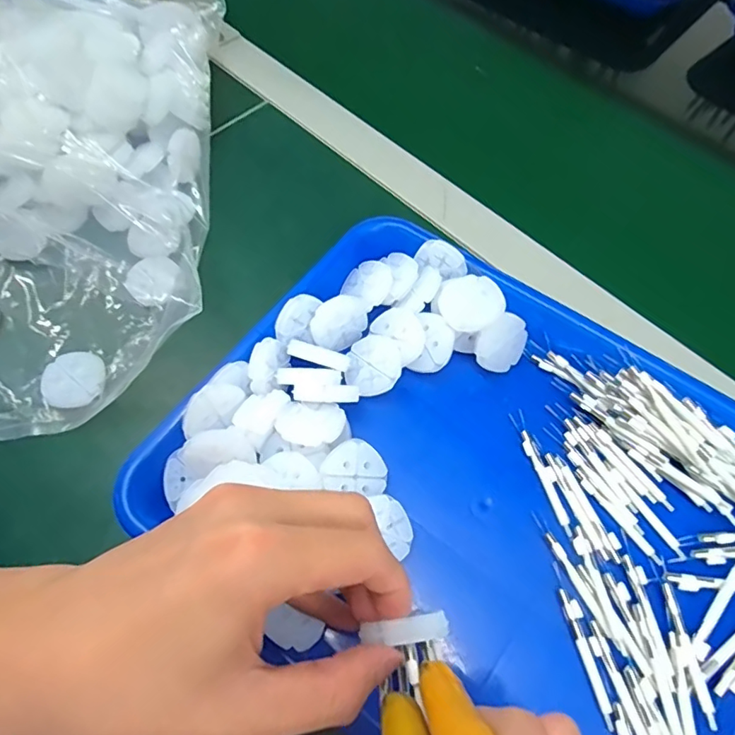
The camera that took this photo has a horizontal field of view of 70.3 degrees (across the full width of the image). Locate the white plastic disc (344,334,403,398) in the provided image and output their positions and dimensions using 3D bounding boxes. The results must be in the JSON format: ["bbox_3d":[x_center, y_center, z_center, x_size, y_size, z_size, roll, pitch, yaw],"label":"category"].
[{"bbox_3d":[0.004,-0.001,0.304,0.031,0.009,0.036,5,63,3],"label":"white plastic disc"}]

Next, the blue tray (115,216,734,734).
[{"bbox_3d":[0.068,0.068,0.273,0.320,0.050,0.233,33,68,15],"label":"blue tray"}]

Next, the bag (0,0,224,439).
[{"bbox_3d":[-0.249,-0.134,0.354,0.260,0.092,0.355,-4,63,-2],"label":"bag"}]

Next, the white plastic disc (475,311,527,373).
[{"bbox_3d":[0.080,-0.014,0.308,0.036,0.035,0.004,-42,36,-8],"label":"white plastic disc"}]

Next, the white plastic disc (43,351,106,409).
[{"bbox_3d":[-0.180,0.007,0.321,0.035,0.008,0.036,0,63,0],"label":"white plastic disc"}]

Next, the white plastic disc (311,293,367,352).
[{"bbox_3d":[-0.016,-0.025,0.312,0.035,0.034,0.005,-22,38,-18],"label":"white plastic disc"}]

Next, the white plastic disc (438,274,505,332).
[{"bbox_3d":[0.059,-0.038,0.302,0.034,0.004,0.035,-7,69,19],"label":"white plastic disc"}]

